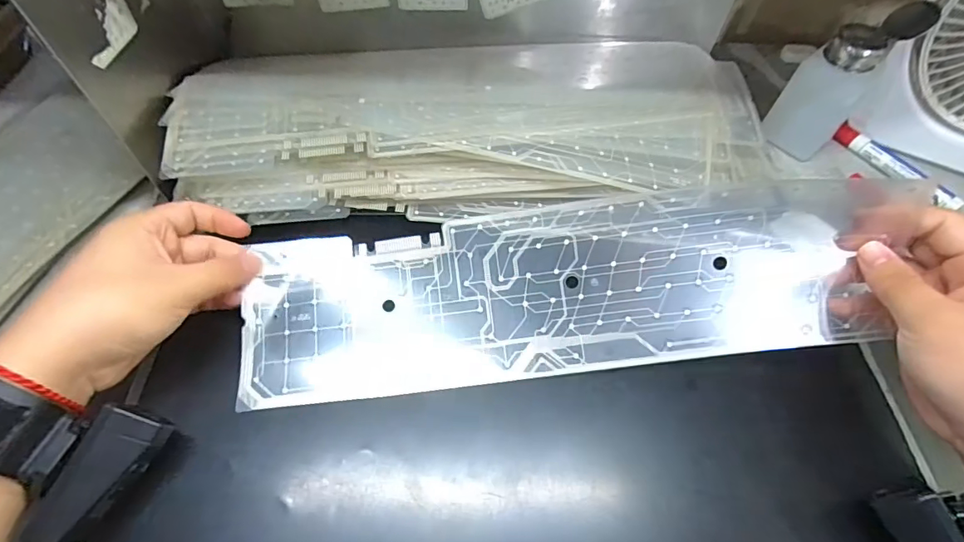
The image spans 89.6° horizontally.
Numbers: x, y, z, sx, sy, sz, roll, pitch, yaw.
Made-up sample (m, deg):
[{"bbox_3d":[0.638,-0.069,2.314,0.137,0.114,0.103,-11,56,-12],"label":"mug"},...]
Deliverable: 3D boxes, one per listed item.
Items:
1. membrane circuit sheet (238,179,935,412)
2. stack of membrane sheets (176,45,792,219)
[{"bbox_3d":[0.041,0.013,0.316,0.391,0.028,0.103,-7,87,4],"label":"membrane circuit sheet"},{"bbox_3d":[-0.002,-0.135,0.398,0.447,0.035,0.190,-1,56,-4],"label":"stack of membrane sheets"}]

